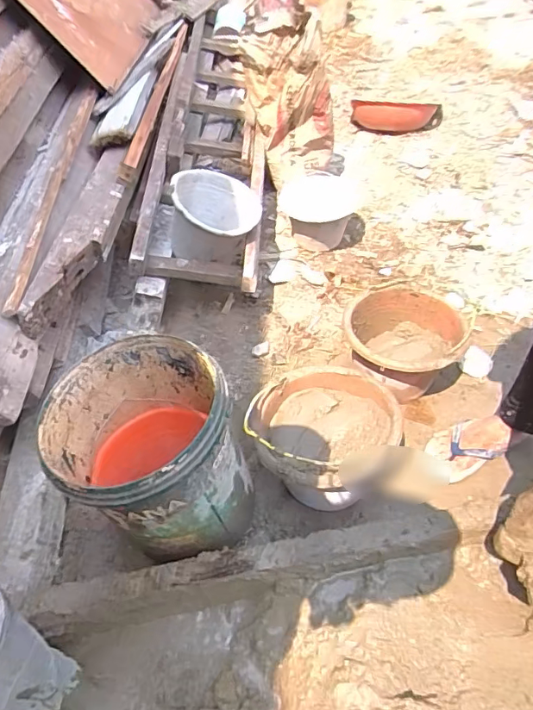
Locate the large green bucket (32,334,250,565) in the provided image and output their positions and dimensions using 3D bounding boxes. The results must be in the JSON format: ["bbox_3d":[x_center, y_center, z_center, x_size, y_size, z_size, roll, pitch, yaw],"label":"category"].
[{"bbox_3d":[-0.204,0.175,0.882,0.287,0.291,0.296,-3,46,3],"label":"large green bucket"}]

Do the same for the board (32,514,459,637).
[{"bbox_3d":[-0.028,0.380,0.857,0.715,0.099,0.066,-11,45,-2],"label":"board"}]

